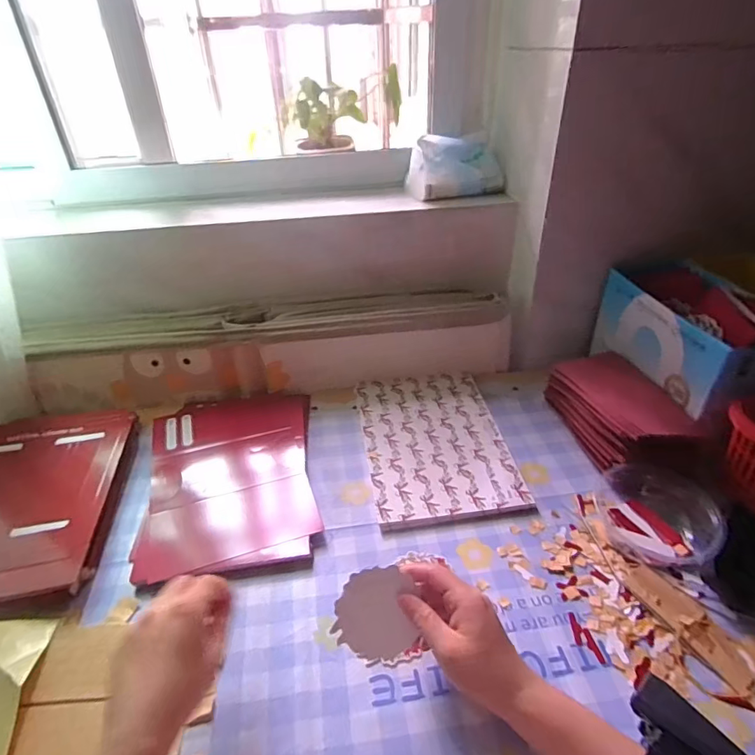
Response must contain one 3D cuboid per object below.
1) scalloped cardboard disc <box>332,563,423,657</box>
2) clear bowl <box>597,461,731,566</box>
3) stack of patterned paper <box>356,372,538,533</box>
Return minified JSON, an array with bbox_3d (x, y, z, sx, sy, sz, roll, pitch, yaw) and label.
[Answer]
[{"bbox_3d":[-0.002,0.185,0.387,0.061,0.004,0.065,-1,77,-4],"label":"scalloped cardboard disc"},{"bbox_3d":[0.286,0.141,0.498,0.104,0.049,0.102,-1,36,1],"label":"clear bowl"},{"bbox_3d":[0.072,0.078,0.633,0.173,0.009,0.264,-6,36,-6],"label":"stack of patterned paper"}]

